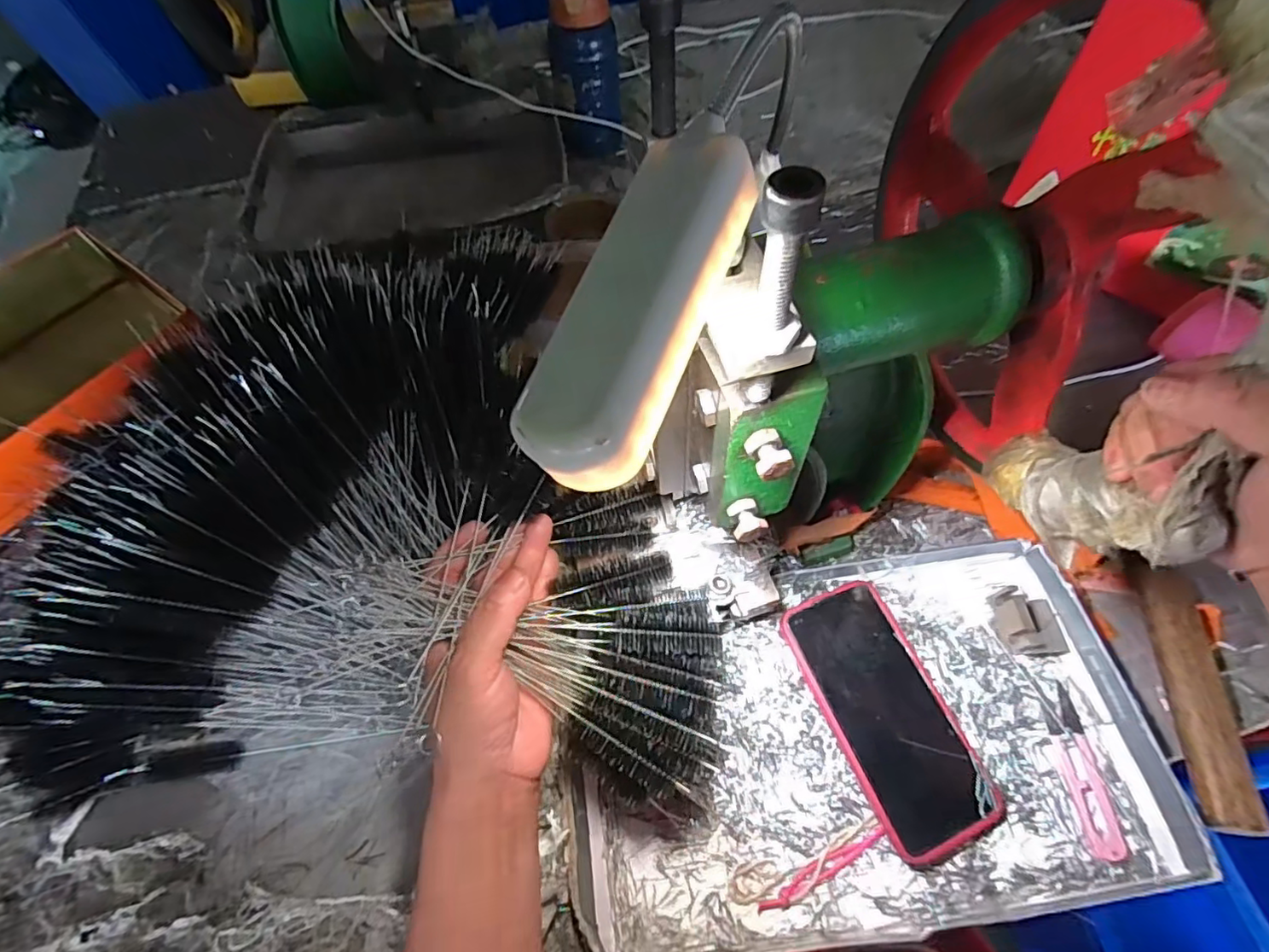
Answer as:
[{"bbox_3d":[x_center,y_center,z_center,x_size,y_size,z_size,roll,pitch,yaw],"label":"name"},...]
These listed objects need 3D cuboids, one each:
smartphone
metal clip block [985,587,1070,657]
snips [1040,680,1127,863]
[{"bbox_3d":[0.166,0.155,0.384,0.079,0.016,0.165,-19,67,-13],"label":"smartphone"},{"bbox_3d":[0.279,0.101,0.409,0.042,0.024,0.044,-10,59,-3],"label":"metal clip block"},{"bbox_3d":[0.286,0.188,0.374,0.026,0.006,0.097,0,59,3],"label":"snips"}]

